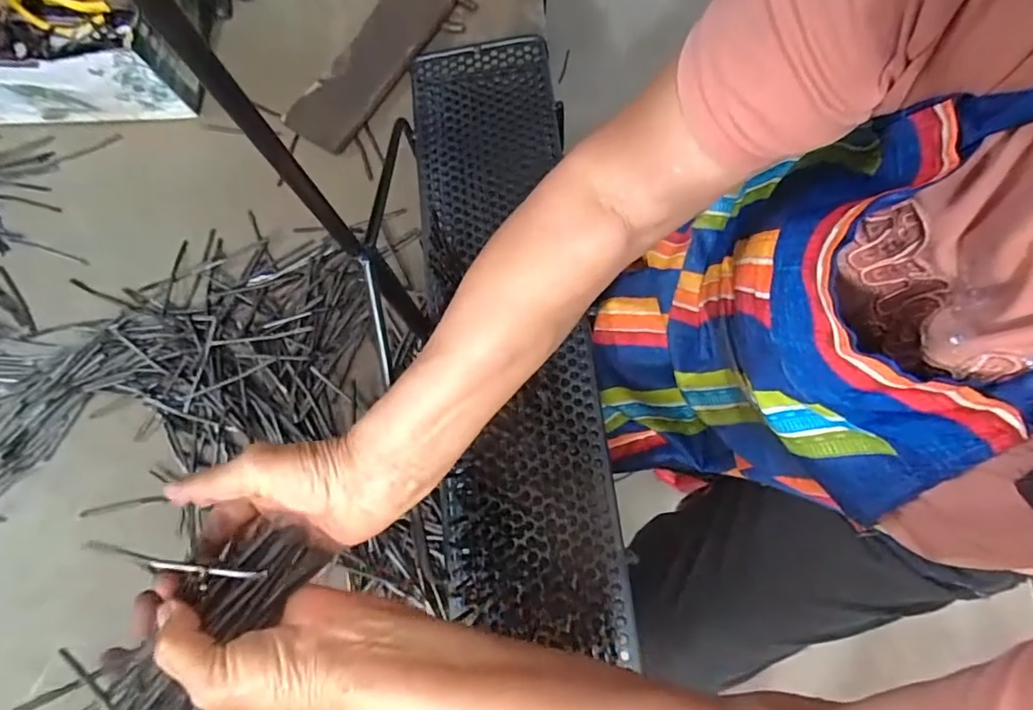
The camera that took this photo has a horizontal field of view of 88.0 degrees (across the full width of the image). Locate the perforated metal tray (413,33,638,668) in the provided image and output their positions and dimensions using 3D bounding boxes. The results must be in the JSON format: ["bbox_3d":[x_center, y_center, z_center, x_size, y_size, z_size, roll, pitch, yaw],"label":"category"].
[{"bbox_3d":[-0.010,-0.058,0.487,0.139,0.035,0.565,-6,74,-2],"label":"perforated metal tray"}]

